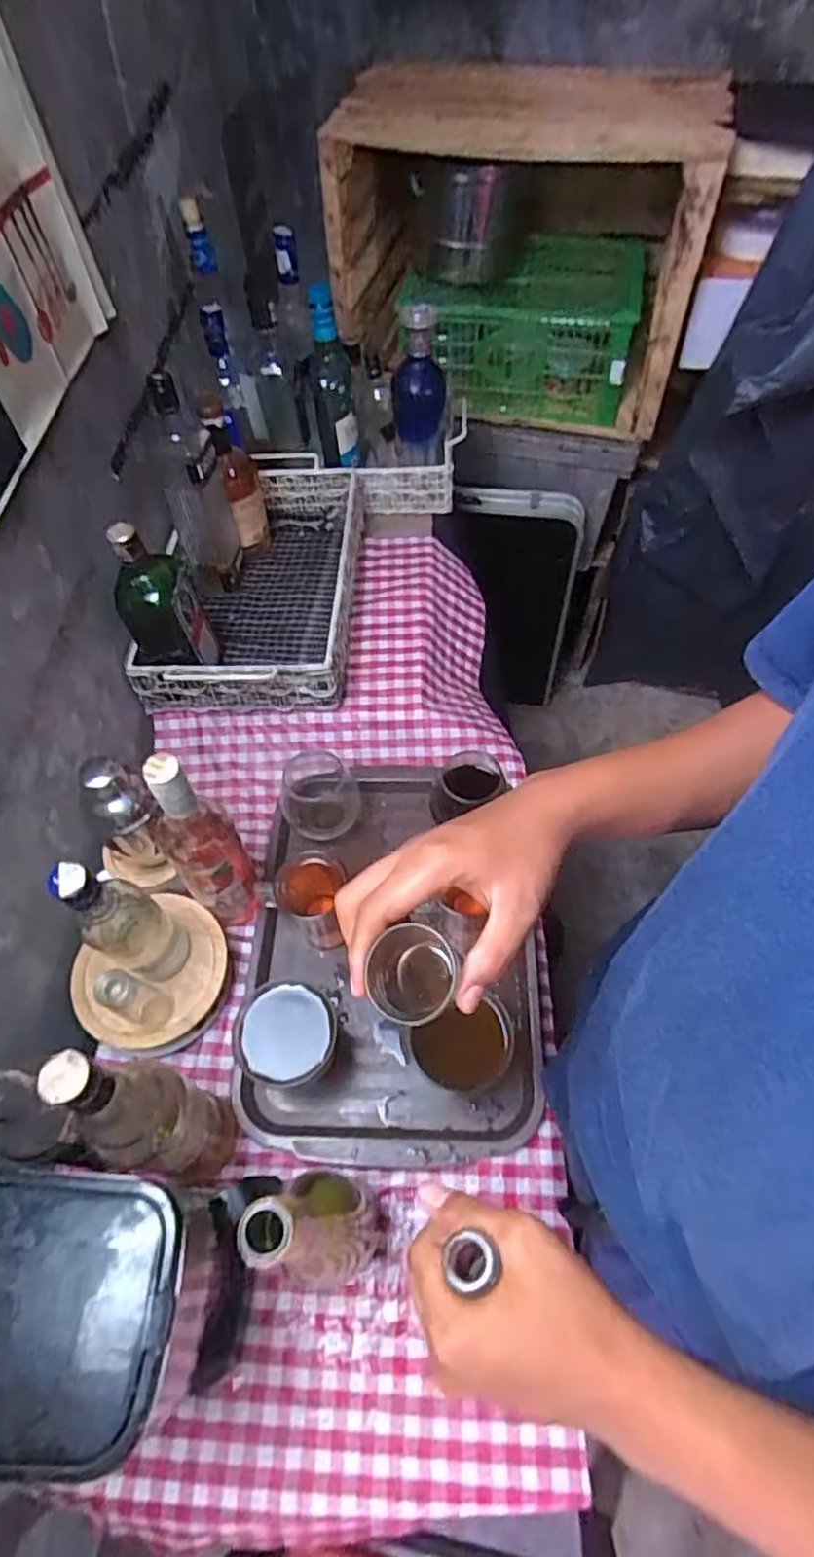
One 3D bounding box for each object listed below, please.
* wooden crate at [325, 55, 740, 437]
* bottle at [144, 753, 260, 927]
[{"bbox_3d":[0.187,-0.911,1.175,0.583,0.426,0.327,9,58,8],"label":"wooden crate"},{"bbox_3d":[-0.206,0.059,0.657,0.068,0.263,0.082,-35,62,-19],"label":"bottle"}]

